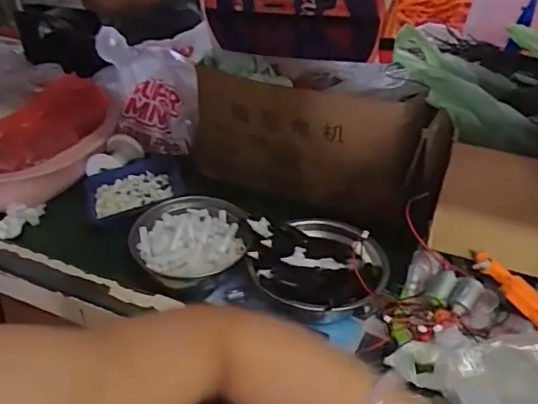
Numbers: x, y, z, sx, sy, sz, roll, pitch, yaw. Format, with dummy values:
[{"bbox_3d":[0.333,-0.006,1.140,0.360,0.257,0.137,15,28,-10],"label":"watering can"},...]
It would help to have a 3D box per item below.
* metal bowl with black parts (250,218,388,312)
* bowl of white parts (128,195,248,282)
[{"bbox_3d":[0.060,0.068,0.645,0.155,0.053,0.149,0,36,0],"label":"metal bowl with black parts"},{"bbox_3d":[-0.098,0.048,0.679,0.132,0.046,0.128,0,36,0],"label":"bowl of white parts"}]

